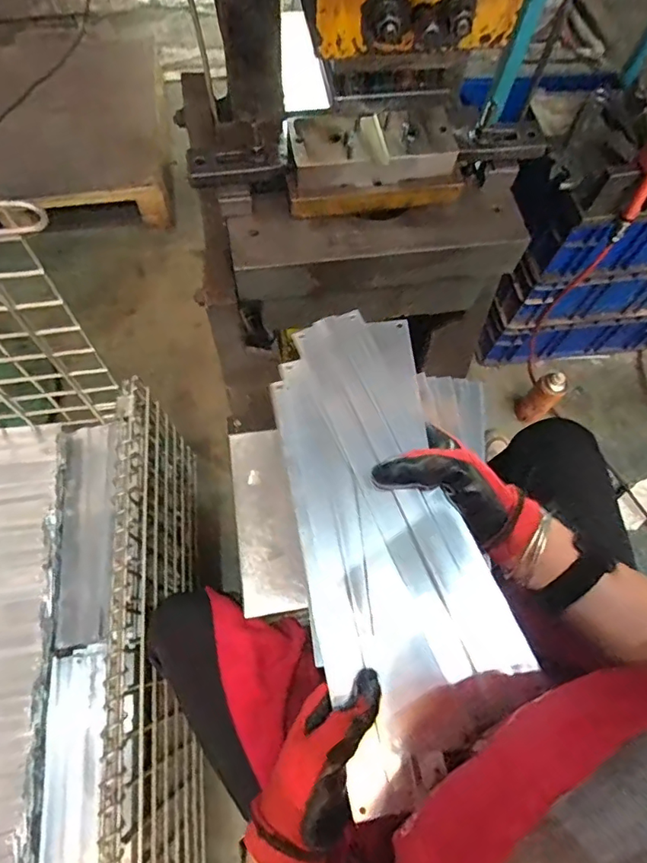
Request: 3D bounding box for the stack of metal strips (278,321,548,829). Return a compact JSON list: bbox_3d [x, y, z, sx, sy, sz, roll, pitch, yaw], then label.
[{"bbox_3d":[0.043,0.071,0.403,0.139,0.018,0.348,-19,73,6],"label":"stack of metal strips"}]

